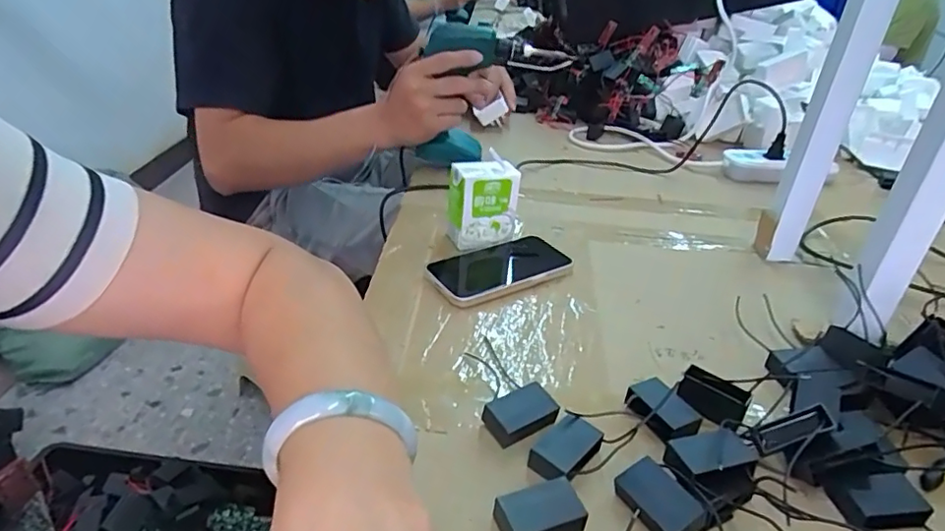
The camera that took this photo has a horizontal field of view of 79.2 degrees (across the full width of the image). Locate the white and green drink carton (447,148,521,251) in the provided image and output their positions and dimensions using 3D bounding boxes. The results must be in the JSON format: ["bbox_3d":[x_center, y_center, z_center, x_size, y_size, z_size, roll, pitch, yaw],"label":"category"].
[{"bbox_3d":[0.009,-0.065,0.609,0.070,0.089,0.045,-9,34,-22],"label":"white and green drink carton"}]

